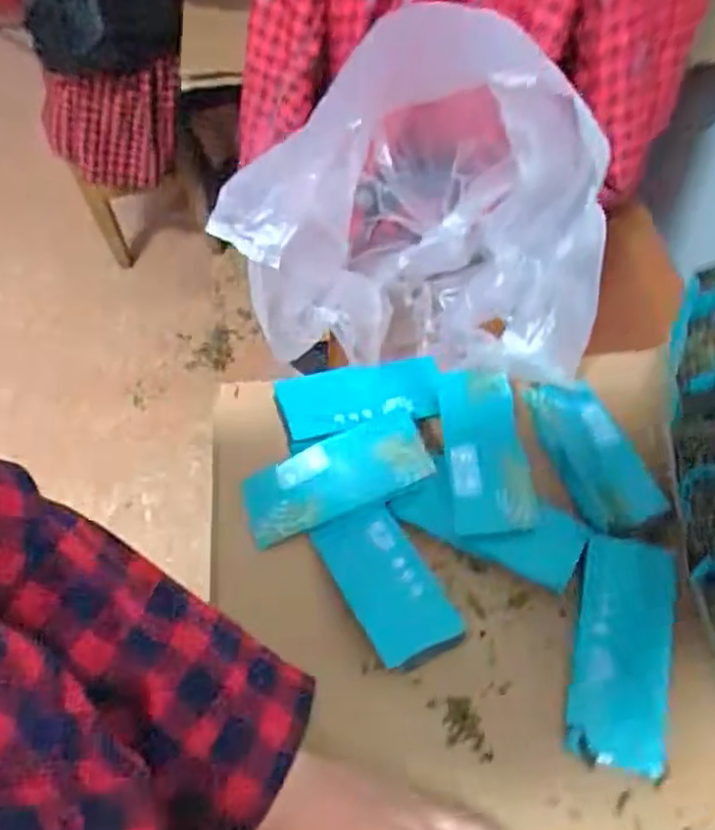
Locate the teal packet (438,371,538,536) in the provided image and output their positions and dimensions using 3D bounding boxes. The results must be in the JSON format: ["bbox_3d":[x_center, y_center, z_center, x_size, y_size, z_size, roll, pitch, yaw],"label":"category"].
[{"bbox_3d":[0.090,0.024,0.499,0.056,0.013,0.126,-3,55,-1],"label":"teal packet"}]

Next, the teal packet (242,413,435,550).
[{"bbox_3d":[-0.015,0.046,0.498,0.132,0.010,0.056,-22,72,-1],"label":"teal packet"}]

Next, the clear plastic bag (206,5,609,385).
[{"bbox_3d":[0.089,-0.188,0.648,0.308,0.292,0.333,24,59,16],"label":"clear plastic bag"}]

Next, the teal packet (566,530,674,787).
[{"bbox_3d":[0.164,0.145,0.437,0.054,0.007,0.133,7,67,17],"label":"teal packet"}]

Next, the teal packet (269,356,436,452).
[{"bbox_3d":[0.002,-0.011,0.525,0.117,0.014,0.052,-13,73,-8],"label":"teal packet"}]

